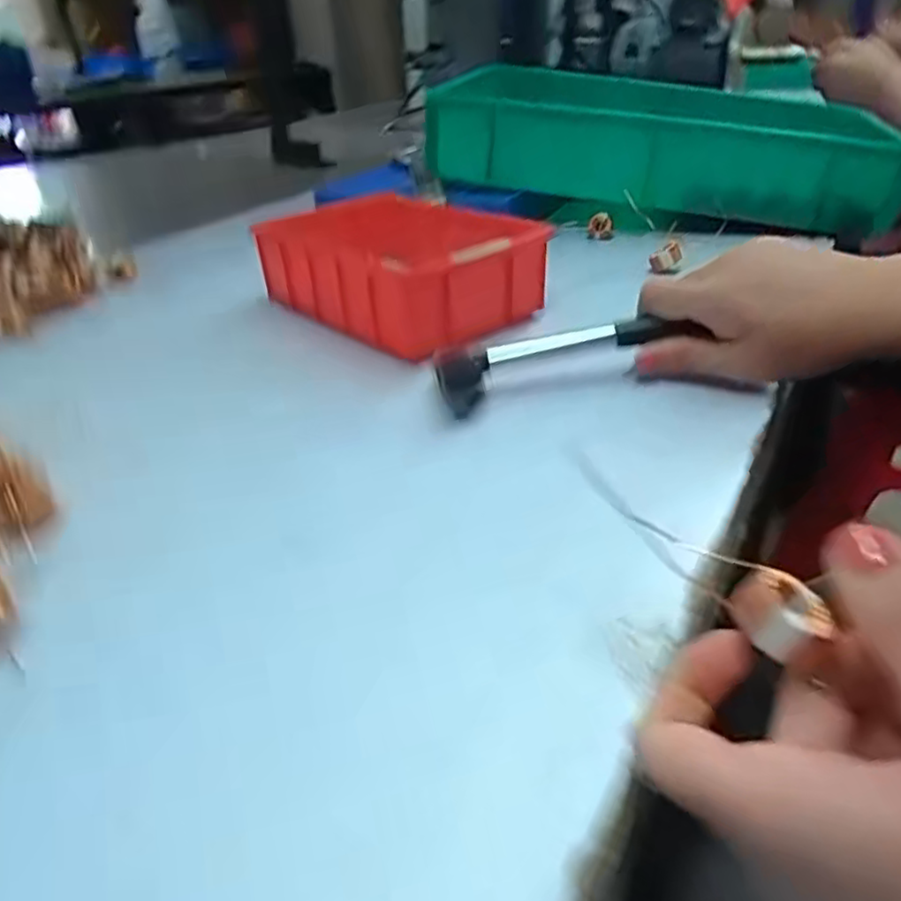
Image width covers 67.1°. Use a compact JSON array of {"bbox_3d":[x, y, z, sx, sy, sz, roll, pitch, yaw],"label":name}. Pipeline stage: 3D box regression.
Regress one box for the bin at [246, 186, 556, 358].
[{"bbox_3d":[-0.043,-0.128,0.495,0.125,0.071,0.202,-24,38,-31],"label":"bin"}]

